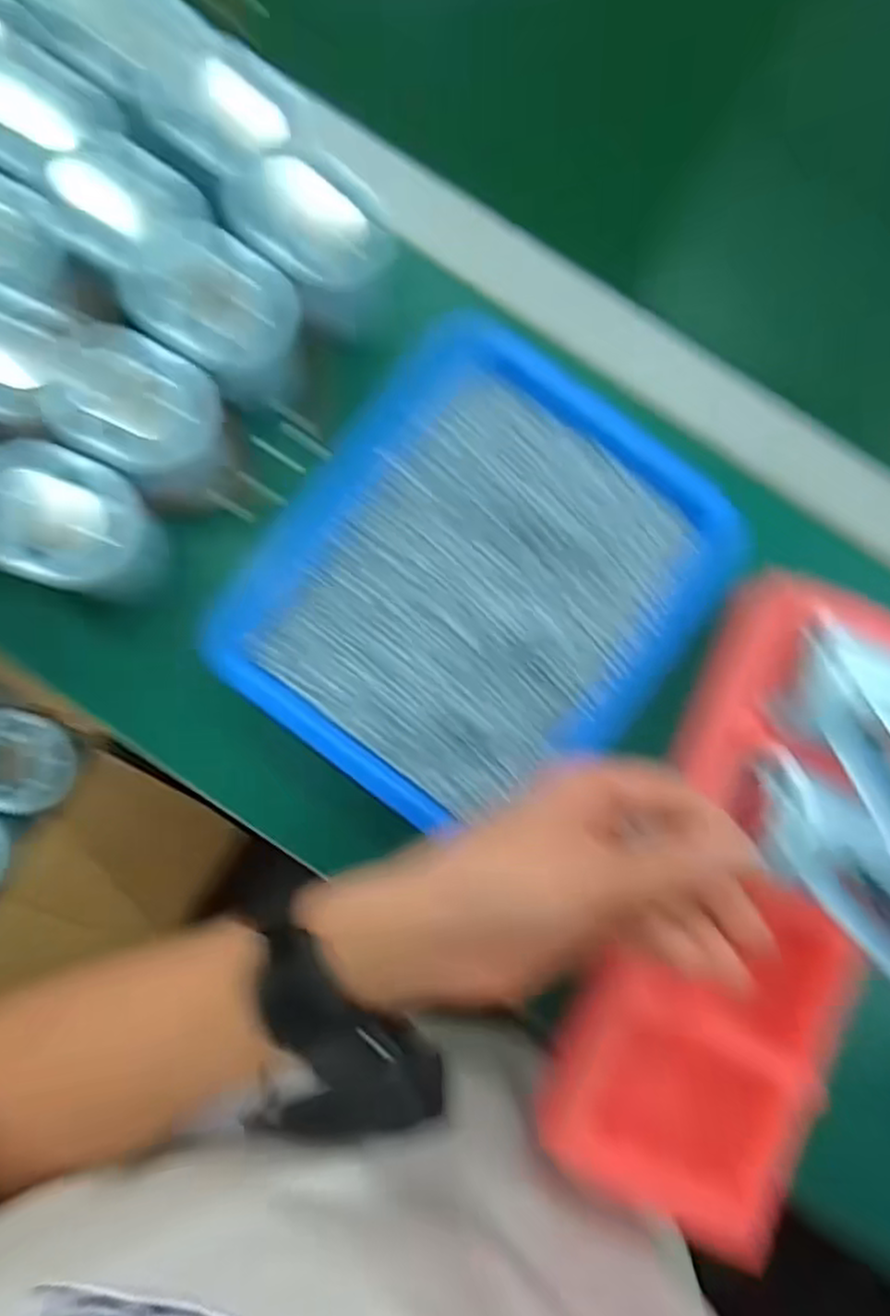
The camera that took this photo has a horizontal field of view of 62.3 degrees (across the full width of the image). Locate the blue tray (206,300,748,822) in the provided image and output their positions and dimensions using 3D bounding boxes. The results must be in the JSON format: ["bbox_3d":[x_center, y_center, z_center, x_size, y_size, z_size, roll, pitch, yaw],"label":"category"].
[{"bbox_3d":[0.018,-0.038,0.362,0.194,0.022,0.219,38,83,1],"label":"blue tray"}]

